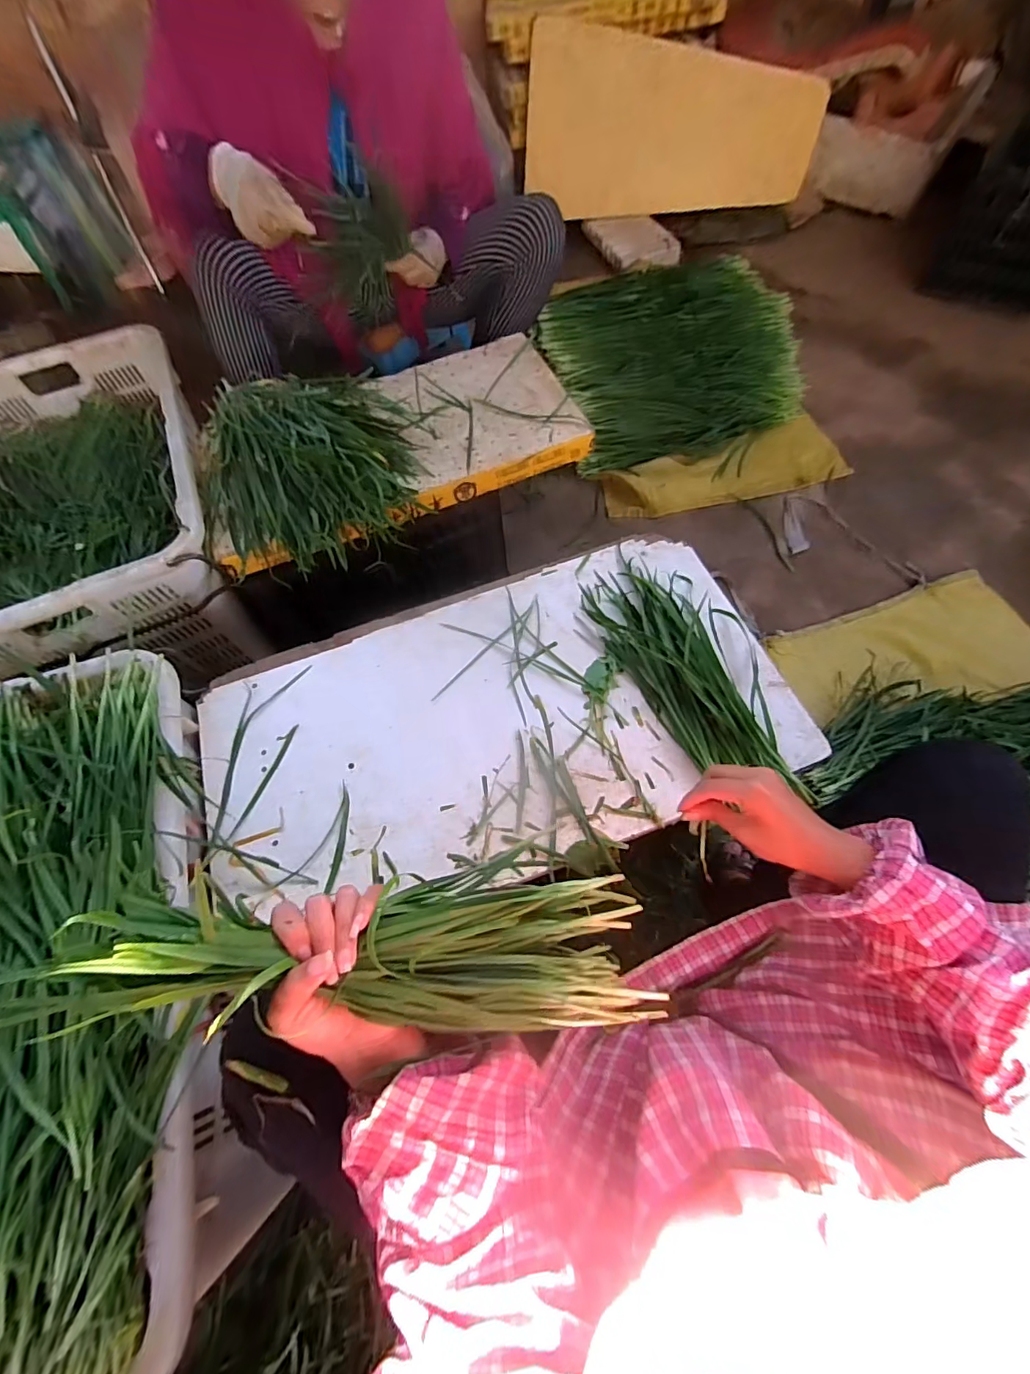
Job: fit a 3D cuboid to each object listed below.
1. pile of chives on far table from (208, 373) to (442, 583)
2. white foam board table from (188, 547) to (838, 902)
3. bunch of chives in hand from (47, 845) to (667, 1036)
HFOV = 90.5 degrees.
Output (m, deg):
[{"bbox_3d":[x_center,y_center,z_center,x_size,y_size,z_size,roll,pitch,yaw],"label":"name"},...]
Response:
[{"bbox_3d":[-0.327,-0.368,0.825,0.360,0.079,0.366,-16,65,-6],"label":"pile of chives on far table"},{"bbox_3d":[-0.027,0.032,0.642,0.700,0.038,0.374,-19,65,-7],"label":"white foam board table"},{"bbox_3d":[-0.062,0.158,0.311,0.321,0.050,0.094,10,62,-23],"label":"bunch of chives in hand"}]

